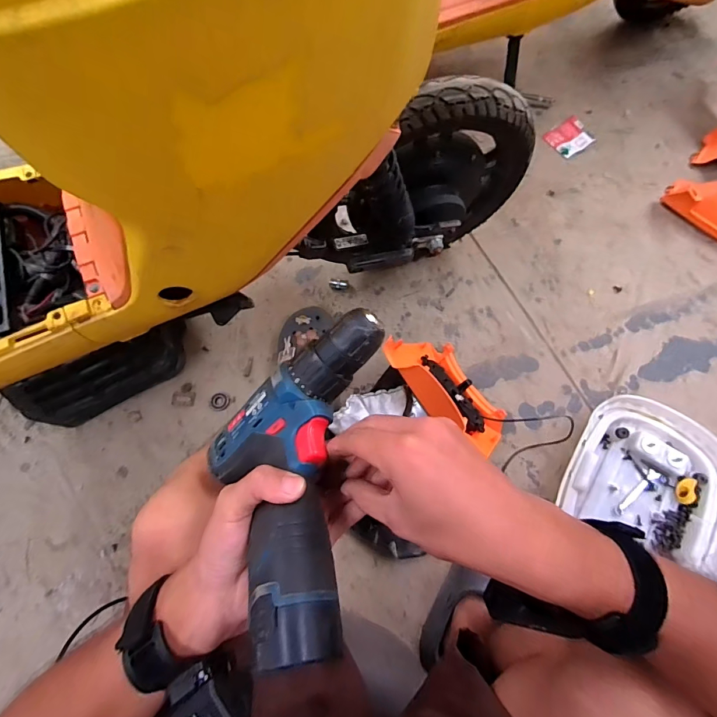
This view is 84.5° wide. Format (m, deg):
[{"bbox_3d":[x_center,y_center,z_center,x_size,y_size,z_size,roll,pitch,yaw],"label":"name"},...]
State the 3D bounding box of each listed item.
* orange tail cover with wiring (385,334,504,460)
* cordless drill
[{"bbox_3d":[0.162,0.056,0.696,0.132,0.144,0.236,-32,76,-10],"label":"orange tail cover with wiring"},{"bbox_3d":[-0.054,0.077,0.275,0.120,0.085,0.209,4,61,0],"label":"cordless drill"}]

